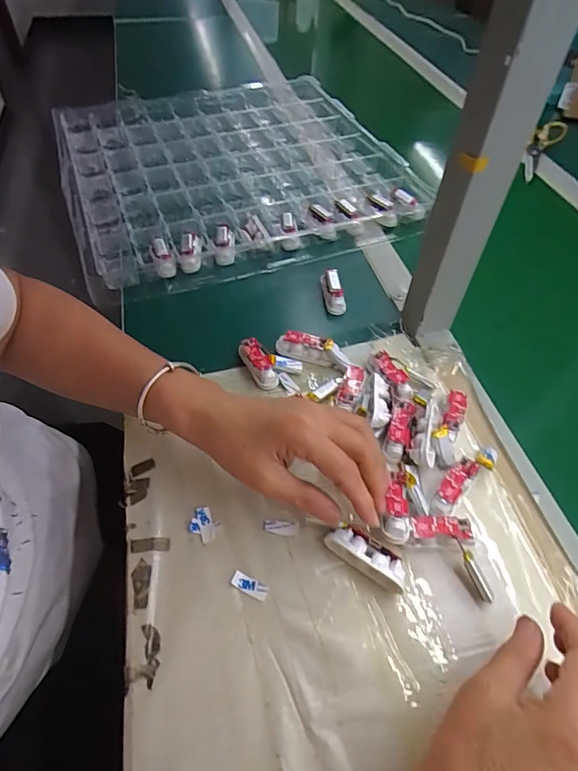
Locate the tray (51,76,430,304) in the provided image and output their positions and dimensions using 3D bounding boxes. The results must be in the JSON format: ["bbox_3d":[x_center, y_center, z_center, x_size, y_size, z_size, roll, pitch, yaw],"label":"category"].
[{"bbox_3d":[-0.089,-0.325,0.665,0.447,0.038,0.460,-16,54,-14],"label":"tray"}]

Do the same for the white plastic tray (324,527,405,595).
[{"bbox_3d":[0.057,0.125,0.328,0.061,0.022,0.020,28,56,19],"label":"white plastic tray"}]

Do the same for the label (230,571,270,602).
[{"bbox_3d":[-0.028,0.143,0.320,0.028,0.004,0.011,23,55,15],"label":"label"}]

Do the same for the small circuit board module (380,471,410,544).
[{"bbox_3d":[0.083,0.093,0.340,0.020,0.022,0.056,16,53,11],"label":"small circuit board module"}]

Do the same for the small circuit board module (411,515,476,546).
[{"bbox_3d":[0.114,0.111,0.340,0.046,0.019,0.017,1,52,-1],"label":"small circuit board module"}]

